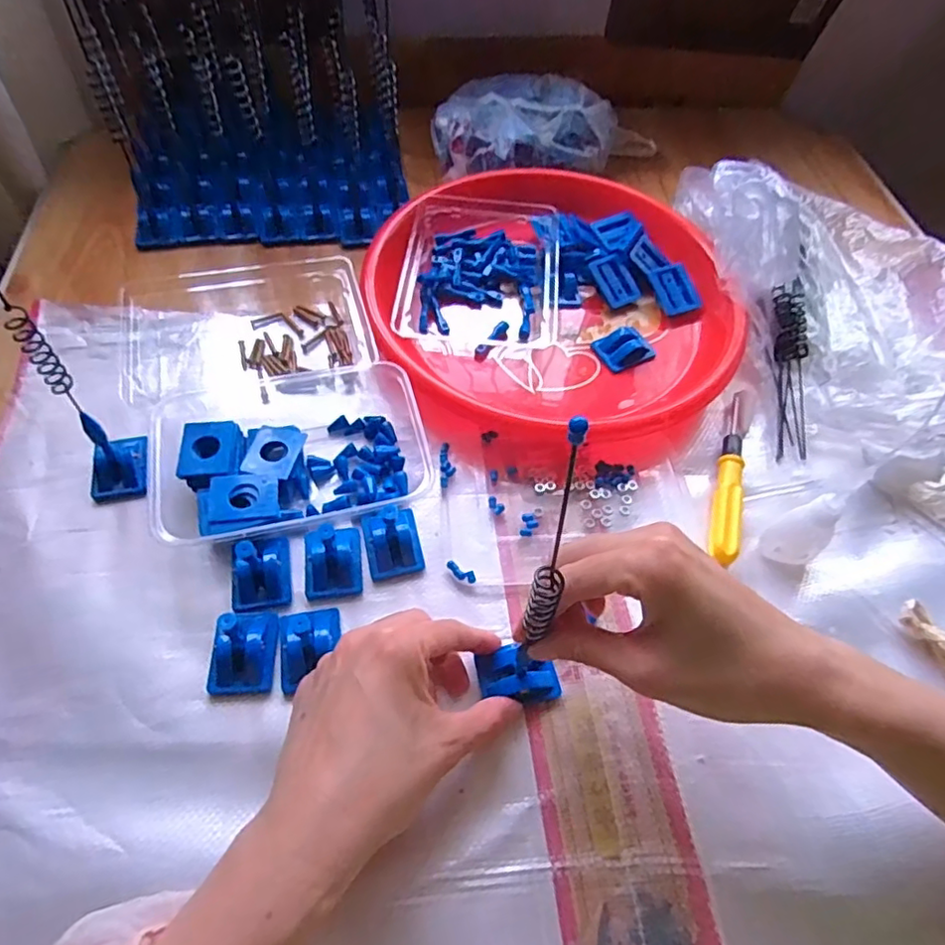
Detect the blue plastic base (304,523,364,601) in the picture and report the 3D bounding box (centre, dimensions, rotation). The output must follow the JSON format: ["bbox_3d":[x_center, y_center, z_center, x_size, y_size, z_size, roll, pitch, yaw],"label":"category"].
[{"bbox_3d":[-0.085,0.051,0.363,0.035,0.024,0.042,-6,58,-8],"label":"blue plastic base"}]

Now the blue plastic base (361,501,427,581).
[{"bbox_3d":[-0.050,0.042,0.378,0.034,0.020,0.043,-11,59,-11],"label":"blue plastic base"}]

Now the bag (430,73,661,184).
[{"bbox_3d":[0.079,-0.341,0.604,0.238,0.057,0.114,-8,58,-9],"label":"bag"}]

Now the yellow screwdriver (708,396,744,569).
[{"bbox_3d":[0.178,-0.001,0.420,0.016,0.017,0.143,16,58,6],"label":"yellow screwdriver"}]

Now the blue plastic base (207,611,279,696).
[{"bbox_3d":[-0.127,0.092,0.324,0.035,0.042,0.044,1,57,-4],"label":"blue plastic base"}]

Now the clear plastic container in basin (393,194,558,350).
[{"bbox_3d":[0.009,-0.165,0.500,0.124,0.033,0.160,5,57,-1],"label":"clear plastic container in basin"}]

